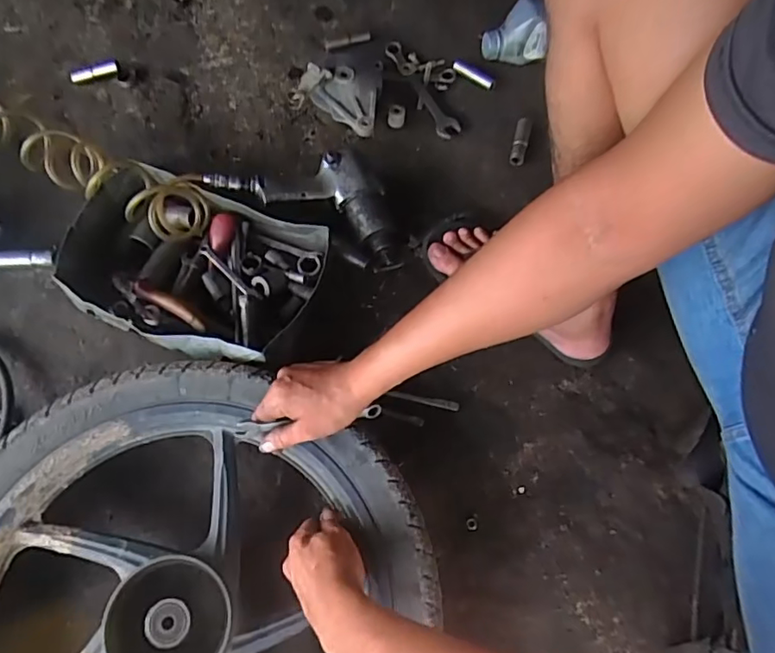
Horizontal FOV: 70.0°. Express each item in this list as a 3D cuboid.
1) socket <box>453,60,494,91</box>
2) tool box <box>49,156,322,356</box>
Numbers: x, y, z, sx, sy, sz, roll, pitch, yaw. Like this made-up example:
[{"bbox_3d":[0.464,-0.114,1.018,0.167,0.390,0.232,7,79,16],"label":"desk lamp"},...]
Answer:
[{"bbox_3d":[0.144,-0.422,0.931,0.080,0.023,0.021,30,70,11],"label":"socket"},{"bbox_3d":[-0.259,-0.072,0.748,0.320,0.096,0.220,17,68,6],"label":"tool box"}]

